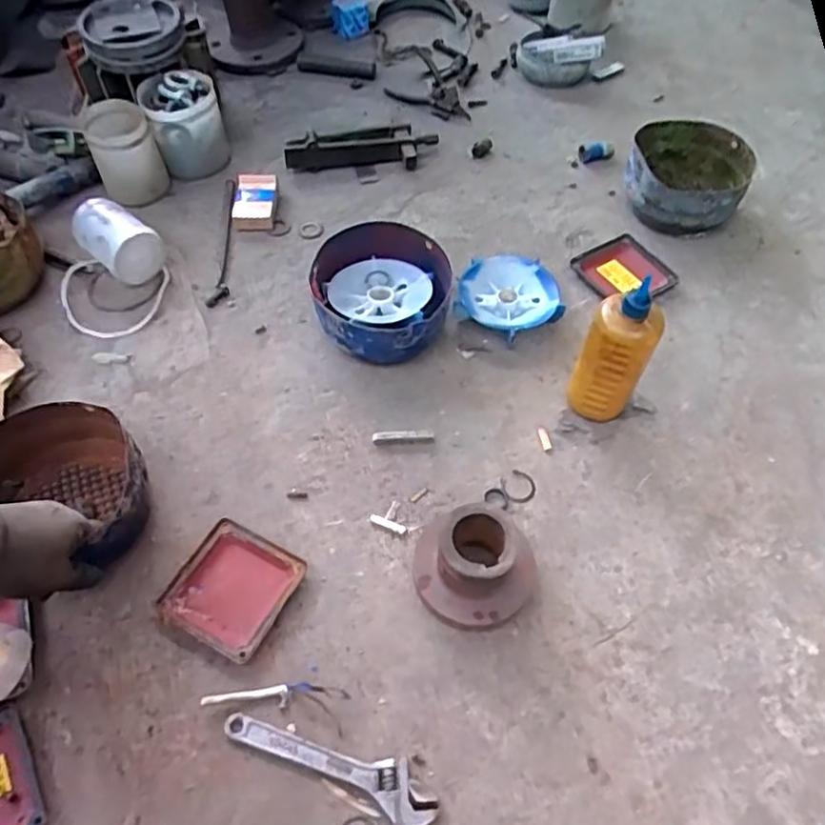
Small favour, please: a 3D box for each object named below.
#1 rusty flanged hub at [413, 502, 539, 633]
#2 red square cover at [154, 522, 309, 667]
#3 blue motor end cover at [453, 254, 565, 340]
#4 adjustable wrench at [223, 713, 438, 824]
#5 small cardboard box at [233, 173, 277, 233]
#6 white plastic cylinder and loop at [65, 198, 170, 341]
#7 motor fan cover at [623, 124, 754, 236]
[{"bbox_3d":[0.061,0.144,0.621,0.105,0.093,0.100,-1,56,1],"label":"rusty flanged hub"},{"bbox_3d":[-0.178,0.173,0.650,0.110,0.010,0.115,25,58,13],"label":"red square cover"},{"bbox_3d":[0.129,-0.150,0.856,0.136,0.037,0.120,29,60,16],"label":"blue motor end cover"},{"bbox_3d":[-0.072,0.299,0.562,0.192,0.018,0.041,20,57,10],"label":"adjustable wrench"},{"bbox_3d":[-0.228,-0.307,0.953,0.060,0.027,0.100,-1,56,-3],"label":"small cardboard box"},{"bbox_3d":[-0.403,-0.195,0.858,0.148,0.069,0.171,-36,63,-22],"label":"white plastic cylinder and loop"},{"bbox_3d":[0.394,-0.336,0.961,0.159,0.085,0.185,18,58,13],"label":"motor fan cover"}]

